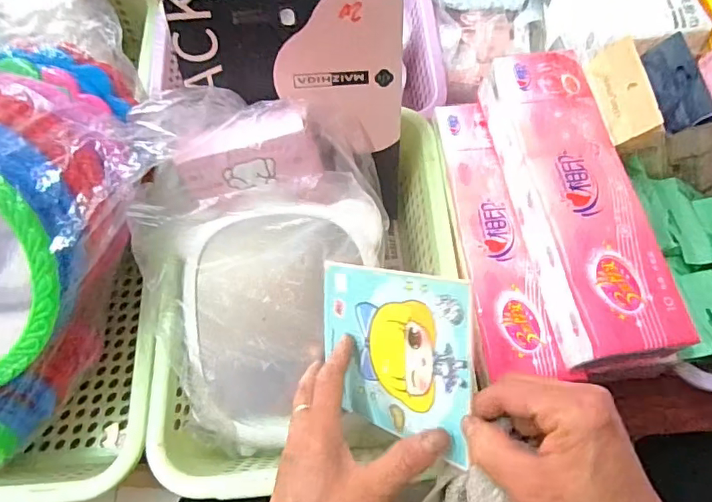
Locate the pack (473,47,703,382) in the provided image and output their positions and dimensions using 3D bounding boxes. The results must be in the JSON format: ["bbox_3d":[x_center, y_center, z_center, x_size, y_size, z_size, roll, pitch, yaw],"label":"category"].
[{"bbox_3d":[0.172,-0.039,0.419,0.079,0.053,0.266,-8,65,-3],"label":"pack"}]

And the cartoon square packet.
[{"bbox_3d":[0.022,0.067,0.351,0.004,0.143,0.107,-2,95,-37],"label":"cartoon square packet"}]

